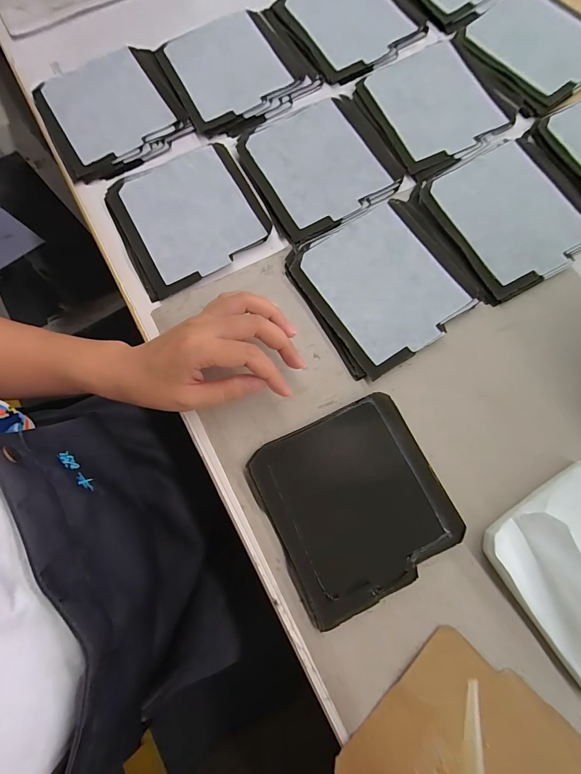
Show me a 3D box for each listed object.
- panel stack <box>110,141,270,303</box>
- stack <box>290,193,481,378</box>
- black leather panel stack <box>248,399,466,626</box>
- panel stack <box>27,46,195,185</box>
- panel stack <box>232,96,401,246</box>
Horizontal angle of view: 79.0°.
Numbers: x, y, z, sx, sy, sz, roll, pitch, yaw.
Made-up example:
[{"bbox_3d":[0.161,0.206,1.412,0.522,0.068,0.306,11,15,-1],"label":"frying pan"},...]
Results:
[{"bbox_3d":[-0.100,-0.169,0.346,0.135,0.007,0.133,-27,78,-5],"label":"panel stack"},{"bbox_3d":[0.088,-0.097,0.323,0.142,0.007,0.139,-30,78,-5],"label":"stack"},{"bbox_3d":[0.051,0.090,0.280,0.133,0.008,0.136,-27,78,-5],"label":"black leather panel stack"},{"bbox_3d":[-0.191,-0.295,0.377,0.136,0.011,0.145,-28,78,-5],"label":"panel stack"},{"bbox_3d":[0.031,-0.228,0.360,0.133,0.009,0.147,-27,78,-5],"label":"panel stack"}]

